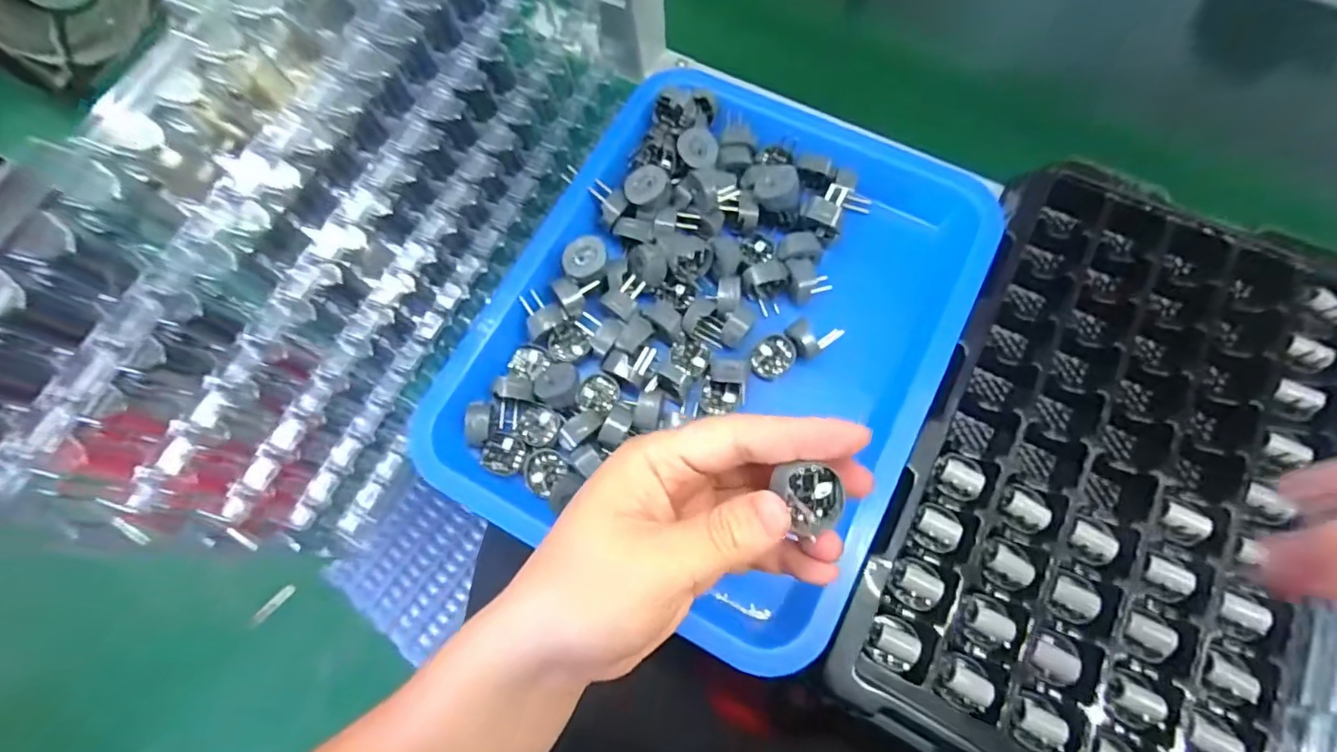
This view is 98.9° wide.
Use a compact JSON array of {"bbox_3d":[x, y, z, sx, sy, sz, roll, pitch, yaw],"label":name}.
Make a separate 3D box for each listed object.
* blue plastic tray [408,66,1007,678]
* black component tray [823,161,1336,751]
[{"bbox_3d":[0.031,-0.030,0.365,0.264,0.059,0.335,26,74,12],"label":"blue plastic tray"},{"bbox_3d":[0.246,0.052,0.322,0.201,0.045,0.356,27,74,12],"label":"black component tray"}]

